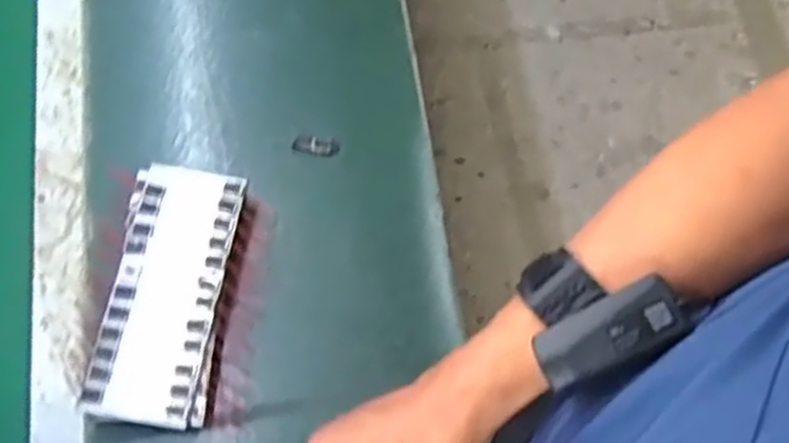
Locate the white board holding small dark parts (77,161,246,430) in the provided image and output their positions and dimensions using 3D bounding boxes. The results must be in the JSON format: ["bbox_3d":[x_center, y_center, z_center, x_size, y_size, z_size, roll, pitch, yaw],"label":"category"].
[{"bbox_3d":[-0.175,0.056,0.602,0.085,0.034,0.200,7,69,-3],"label":"white board holding small dark parts"}]

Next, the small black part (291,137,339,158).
[{"bbox_3d":[-0.068,-0.066,0.668,0.040,0.004,0.016,7,69,-3],"label":"small black part"}]

